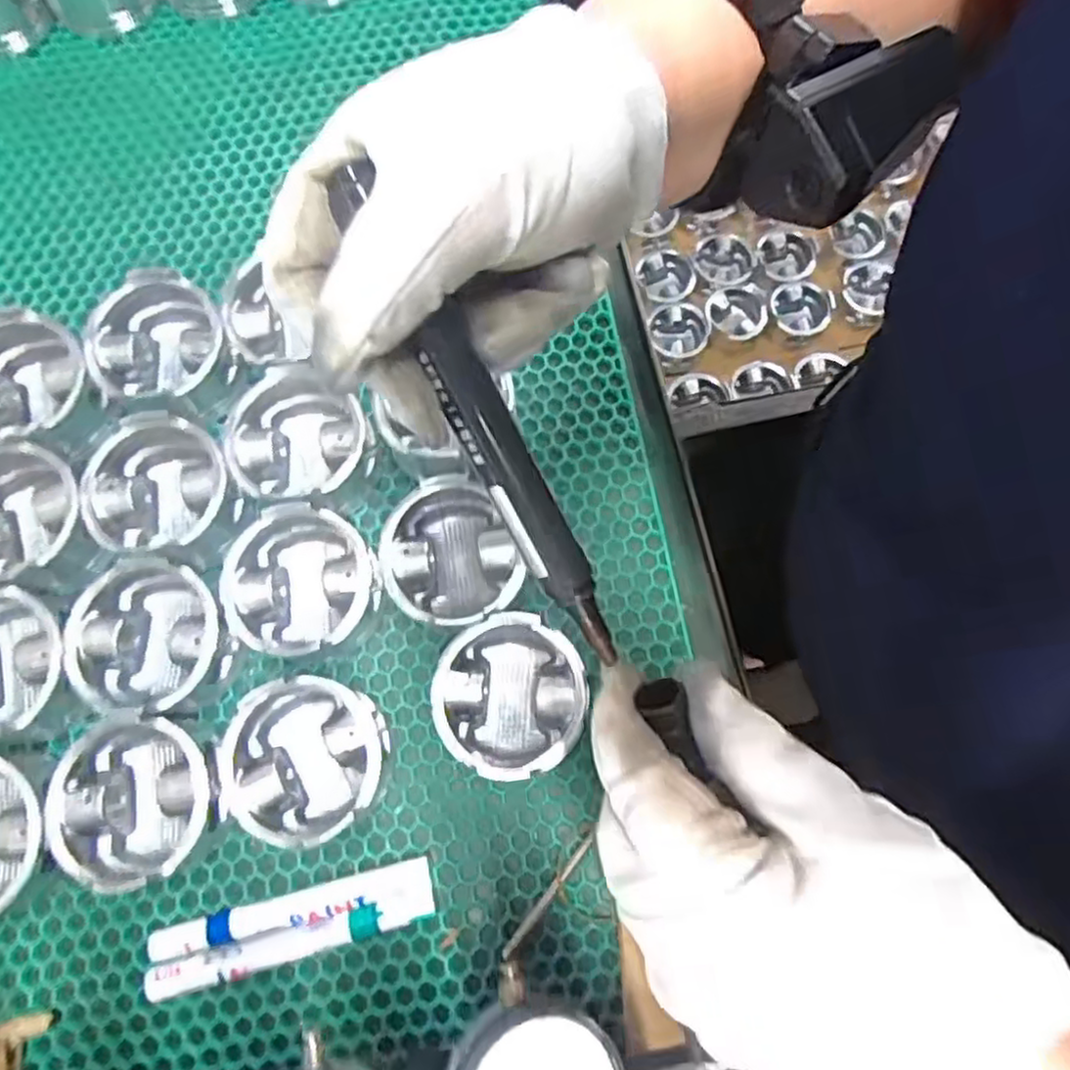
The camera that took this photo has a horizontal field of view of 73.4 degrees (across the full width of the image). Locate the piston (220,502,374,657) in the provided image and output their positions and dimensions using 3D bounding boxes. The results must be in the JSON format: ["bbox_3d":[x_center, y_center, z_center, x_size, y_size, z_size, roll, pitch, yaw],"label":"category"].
[{"bbox_3d":[-0.125,0.030,0.393,0.078,0.051,0.081,-2,75,0],"label":"piston"}]

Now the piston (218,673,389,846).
[{"bbox_3d":[-0.115,0.115,0.370,0.078,0.053,0.074,0,75,0],"label":"piston"}]

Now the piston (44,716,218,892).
[{"bbox_3d":[-0.199,0.135,0.369,0.076,0.050,0.074,-21,76,-5],"label":"piston"}]

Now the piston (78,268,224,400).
[{"bbox_3d":[-0.222,-0.116,0.432,0.073,0.055,0.067,-15,75,-4],"label":"piston"}]

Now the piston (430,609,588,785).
[{"bbox_3d":[-0.012,0.086,0.383,0.076,0.049,0.078,-8,75,-2],"label":"piston"}]

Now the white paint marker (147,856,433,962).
[{"bbox_3d":[-0.126,0.192,0.371,0.144,0.014,0.015,-13,75,-3],"label":"white paint marker"}]

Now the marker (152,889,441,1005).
[{"bbox_3d":[-0.123,0.208,0.368,0.145,0.014,0.016,-15,75,-4],"label":"marker"}]

